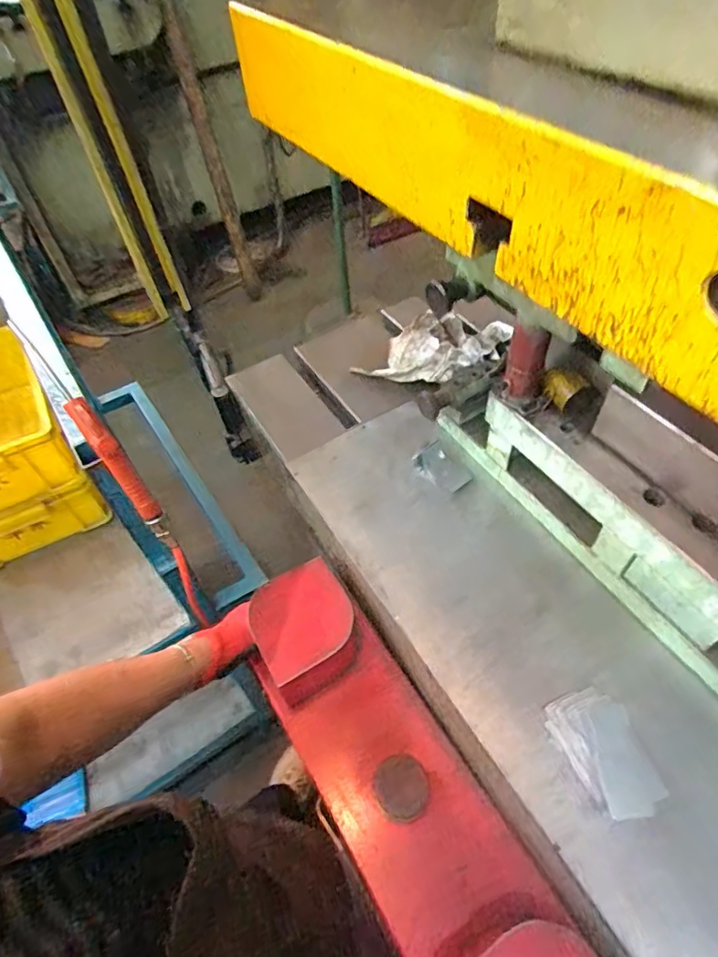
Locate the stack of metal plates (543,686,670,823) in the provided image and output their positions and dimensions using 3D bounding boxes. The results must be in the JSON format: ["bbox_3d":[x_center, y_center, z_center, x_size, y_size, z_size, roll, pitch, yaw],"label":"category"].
[{"bbox_3d":[0.222,0.252,0.488,0.061,0.051,0.107,-18,52,-10],"label":"stack of metal plates"}]

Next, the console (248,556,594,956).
[{"bbox_3d":[0.041,0.317,0.549,0.147,0.105,0.499,-28,56,-17],"label":"console"}]

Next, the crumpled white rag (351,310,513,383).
[{"bbox_3d":[0.117,-0.211,0.849,0.220,0.050,0.147,15,54,15],"label":"crumpled white rag"}]

